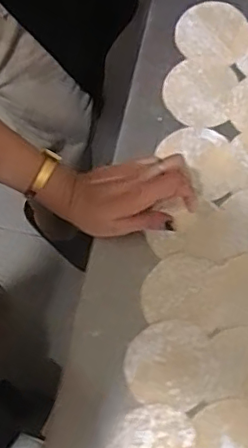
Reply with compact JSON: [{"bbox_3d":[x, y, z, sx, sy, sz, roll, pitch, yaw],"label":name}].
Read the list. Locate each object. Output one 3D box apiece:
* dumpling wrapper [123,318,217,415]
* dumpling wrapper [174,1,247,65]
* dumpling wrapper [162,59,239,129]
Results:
[{"bbox_3d":[0.043,0.129,0.525,0.081,0.004,0.076,11,72,5],"label":"dumpling wrapper"},{"bbox_3d":[0.095,-0.218,0.640,0.071,0.004,0.079,17,73,7],"label":"dumpling wrapper"},{"bbox_3d":[0.081,-0.143,0.618,0.074,0.004,0.078,14,72,6],"label":"dumpling wrapper"}]

